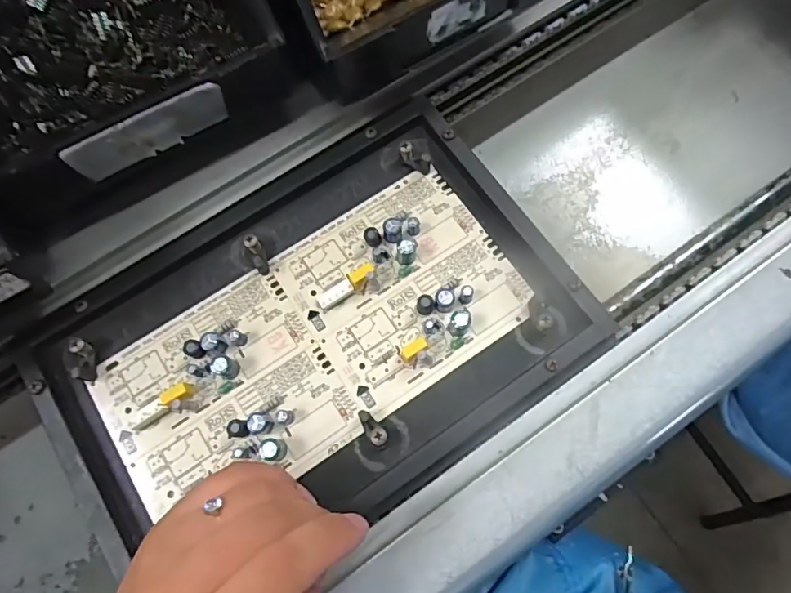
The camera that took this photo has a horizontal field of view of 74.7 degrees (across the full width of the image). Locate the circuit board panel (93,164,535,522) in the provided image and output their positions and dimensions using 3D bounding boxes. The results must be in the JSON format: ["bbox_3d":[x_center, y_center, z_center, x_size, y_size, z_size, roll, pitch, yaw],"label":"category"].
[{"bbox_3d":[-0.039,0.022,0.264,0.211,0.018,0.097,-32,71,-11],"label":"circuit board panel"}]

